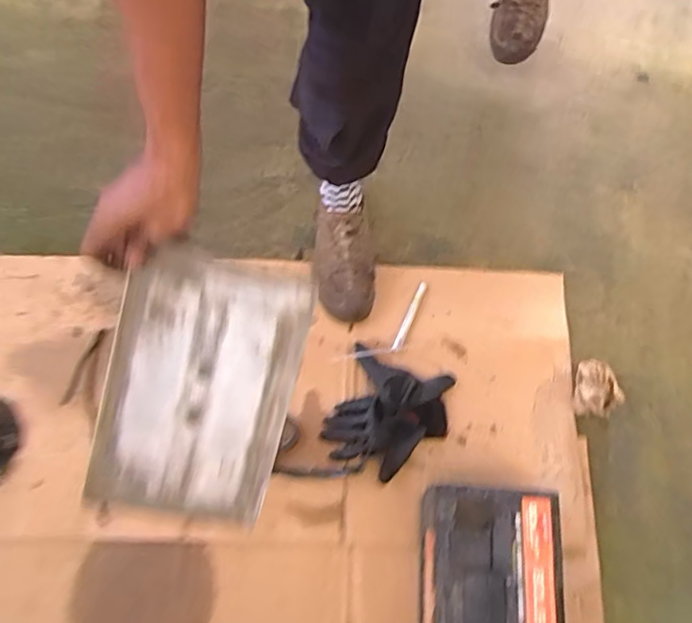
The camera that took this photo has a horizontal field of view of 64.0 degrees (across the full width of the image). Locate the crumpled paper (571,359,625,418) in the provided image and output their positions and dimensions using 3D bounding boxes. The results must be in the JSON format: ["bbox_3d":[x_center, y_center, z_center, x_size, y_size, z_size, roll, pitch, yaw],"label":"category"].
[{"bbox_3d":[0.429,0.130,0.965,0.061,0.067,0.092,-1,71,-2],"label":"crumpled paper"}]

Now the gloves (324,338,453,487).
[{"bbox_3d":[0.071,0.176,0.947,0.183,0.032,0.195,24,72,6],"label":"gloves"}]

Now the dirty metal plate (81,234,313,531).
[{"bbox_3d":[-0.156,0.085,0.591,0.188,0.013,0.283,14,99,-10],"label":"dirty metal plate"}]

